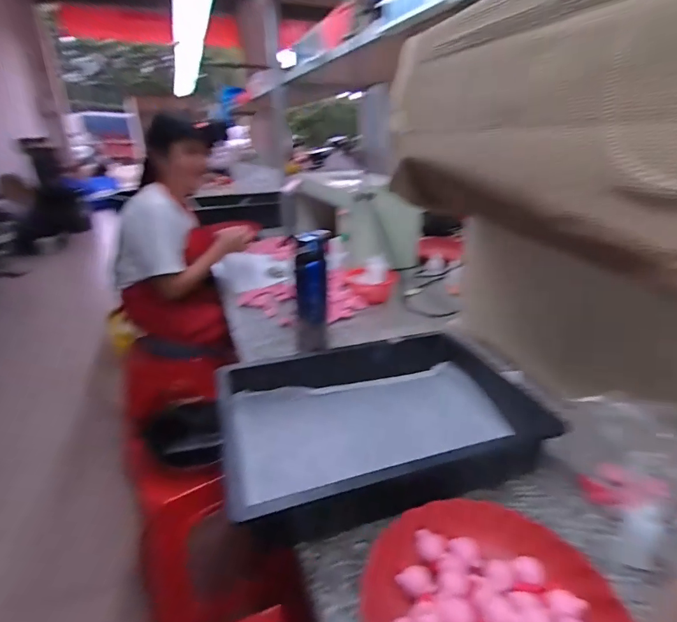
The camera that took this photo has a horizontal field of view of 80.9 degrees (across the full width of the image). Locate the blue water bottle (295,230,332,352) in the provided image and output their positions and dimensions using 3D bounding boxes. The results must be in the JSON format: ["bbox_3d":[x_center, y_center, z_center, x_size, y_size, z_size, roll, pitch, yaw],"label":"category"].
[{"bbox_3d":[-0.055,-0.025,0.829,0.077,0.258,0.063,-3,24,-5],"label":"blue water bottle"}]

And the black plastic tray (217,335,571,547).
[{"bbox_3d":[0.053,0.162,0.628,0.438,0.083,0.293,-9,26,-19],"label":"black plastic tray"}]

